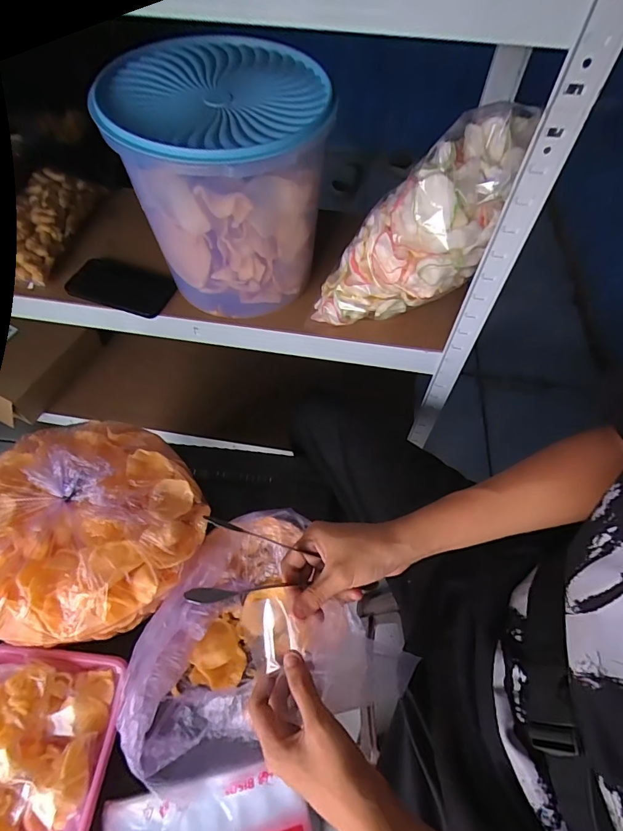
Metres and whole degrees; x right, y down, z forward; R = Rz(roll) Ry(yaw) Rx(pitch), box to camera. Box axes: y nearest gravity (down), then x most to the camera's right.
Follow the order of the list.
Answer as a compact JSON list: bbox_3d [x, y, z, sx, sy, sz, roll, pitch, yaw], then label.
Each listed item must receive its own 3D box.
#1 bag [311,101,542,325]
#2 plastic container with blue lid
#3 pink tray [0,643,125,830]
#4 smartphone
[{"bbox_3d":[0.123,-0.199,0.505,0.117,0.316,0.109,23,55,-24],"label":"bag"},{"bbox_3d":[-0.104,-0.292,0.566,0.233,0.247,0.252,6,58,2],"label":"plastic container with blue lid"},{"bbox_3d":[-0.307,0.369,0.441,0.174,0.052,0.219,7,58,3],"label":"pink tray"},{"bbox_3d":[-0.284,-0.194,0.639,0.150,0.016,0.080,20,64,8],"label":"smartphone"}]

